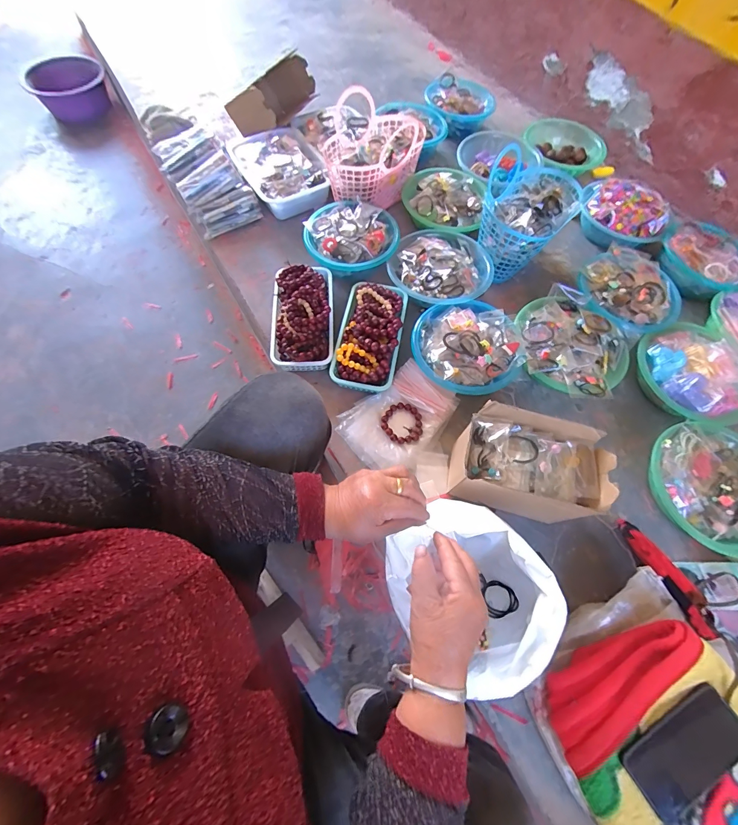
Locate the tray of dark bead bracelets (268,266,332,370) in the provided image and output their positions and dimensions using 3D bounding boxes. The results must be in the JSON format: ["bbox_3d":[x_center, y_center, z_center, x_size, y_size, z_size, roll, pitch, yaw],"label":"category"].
[{"bbox_3d":[-0.143,-0.218,0.754,0.128,0.088,0.254,0,66,-4],"label":"tray of dark bead bracelets"}]

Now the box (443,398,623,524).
[{"bbox_3d":[0.249,0.099,0.600,0.223,0.170,0.135,15,66,3],"label":"box"}]

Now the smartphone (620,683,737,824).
[{"bbox_3d":[0.421,0.447,0.467,0.162,0.016,0.087,-32,75,-7],"label":"smartphone"}]

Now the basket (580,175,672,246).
[{"bbox_3d":[0.653,-0.513,0.919,0.220,0.086,0.175,37,69,12],"label":"basket"}]

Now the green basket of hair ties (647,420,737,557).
[{"bbox_3d":[0.619,0.136,0.658,0.198,0.080,0.231,15,66,3],"label":"green basket of hair ties"}]

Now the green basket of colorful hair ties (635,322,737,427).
[{"bbox_3d":[0.677,-0.074,0.741,0.191,0.097,0.226,-17,68,-11],"label":"green basket of colorful hair ties"}]

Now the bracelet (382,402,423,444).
[{"bbox_3d":[0.066,0.022,0.705,0.080,0.010,0.081,1,66,-3],"label":"bracelet"}]

